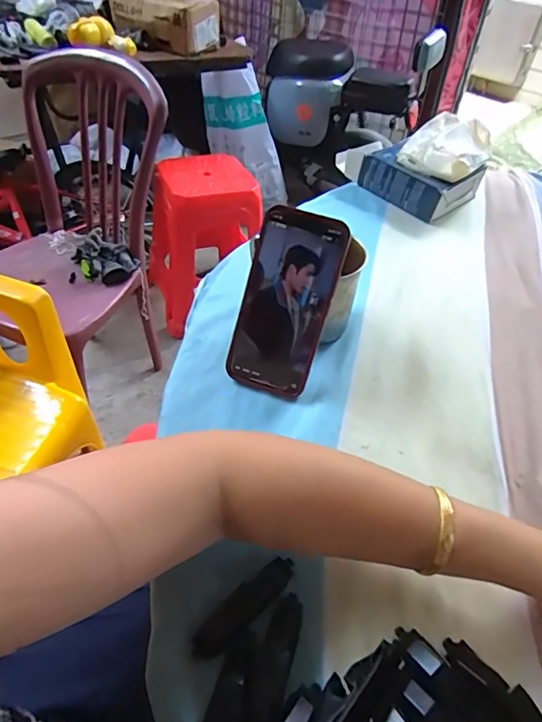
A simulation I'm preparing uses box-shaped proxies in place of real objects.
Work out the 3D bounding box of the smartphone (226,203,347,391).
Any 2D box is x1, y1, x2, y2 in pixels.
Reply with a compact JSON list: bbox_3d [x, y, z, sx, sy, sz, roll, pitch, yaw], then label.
[{"bbox_3d":[0.012,-0.051,0.409,0.075,0.157,0.013,19,12,12],"label":"smartphone"}]

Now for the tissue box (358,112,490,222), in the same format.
[{"bbox_3d":[0.246,-0.303,0.709,0.140,0.083,0.172,37,54,26],"label":"tissue box"}]

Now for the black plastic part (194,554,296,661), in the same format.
[{"bbox_3d":[-0.015,0.155,0.297,0.080,0.014,0.018,-33,58,-31],"label":"black plastic part"}]

